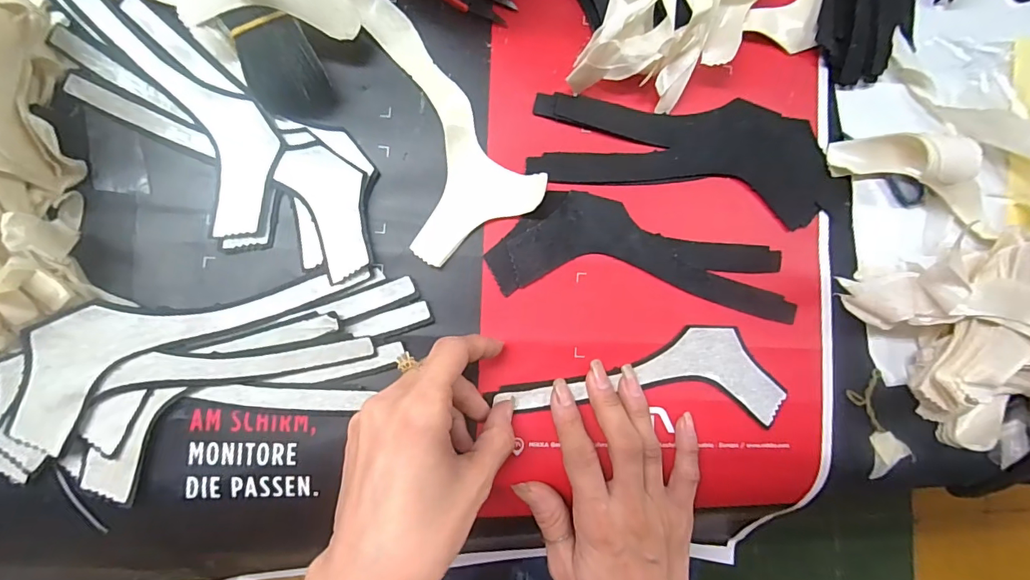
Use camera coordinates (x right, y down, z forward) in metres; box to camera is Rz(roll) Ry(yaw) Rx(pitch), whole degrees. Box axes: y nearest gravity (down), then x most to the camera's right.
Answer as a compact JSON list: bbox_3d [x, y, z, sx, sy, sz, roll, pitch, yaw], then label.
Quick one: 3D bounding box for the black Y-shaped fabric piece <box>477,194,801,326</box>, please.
[{"bbox_3d":[0.085,-0.017,0.297,0.193,0.004,0.066,12,87,-7],"label":"black Y-shaped fabric piece"}]

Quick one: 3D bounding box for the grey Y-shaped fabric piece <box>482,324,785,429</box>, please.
[{"bbox_3d":[0.079,0.049,0.293,0.180,0.005,0.059,5,84,-5],"label":"grey Y-shaped fabric piece"}]

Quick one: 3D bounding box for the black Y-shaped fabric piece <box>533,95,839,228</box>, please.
[{"bbox_3d":[0.110,-0.091,0.304,0.195,0.004,0.069,7,88,-7],"label":"black Y-shaped fabric piece"}]

